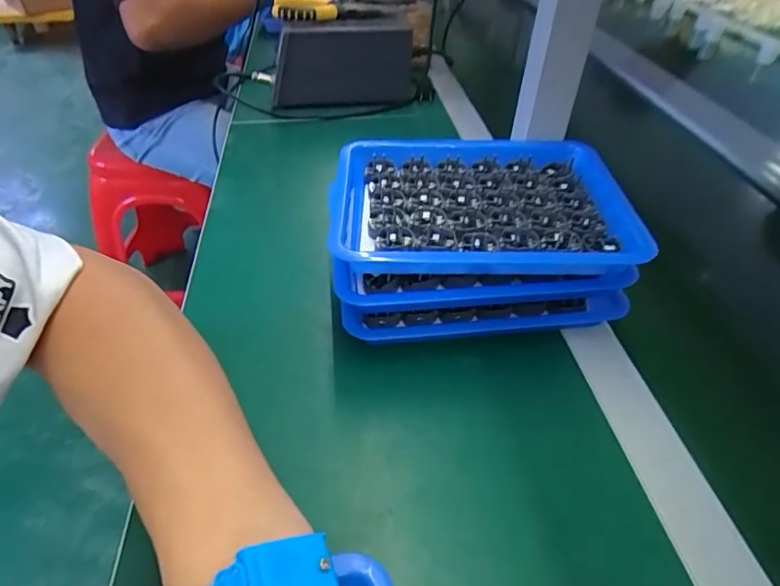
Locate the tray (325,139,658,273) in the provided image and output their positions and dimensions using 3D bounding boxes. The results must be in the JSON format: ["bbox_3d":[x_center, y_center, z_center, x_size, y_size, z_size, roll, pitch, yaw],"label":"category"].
[{"bbox_3d":[0.065,-0.068,0.400,0.218,0.033,0.171,0,42,-5],"label":"tray"}]

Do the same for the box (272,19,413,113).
[{"bbox_3d":[-0.062,-0.305,0.701,0.190,0.107,0.038,-8,43,-14],"label":"box"}]

